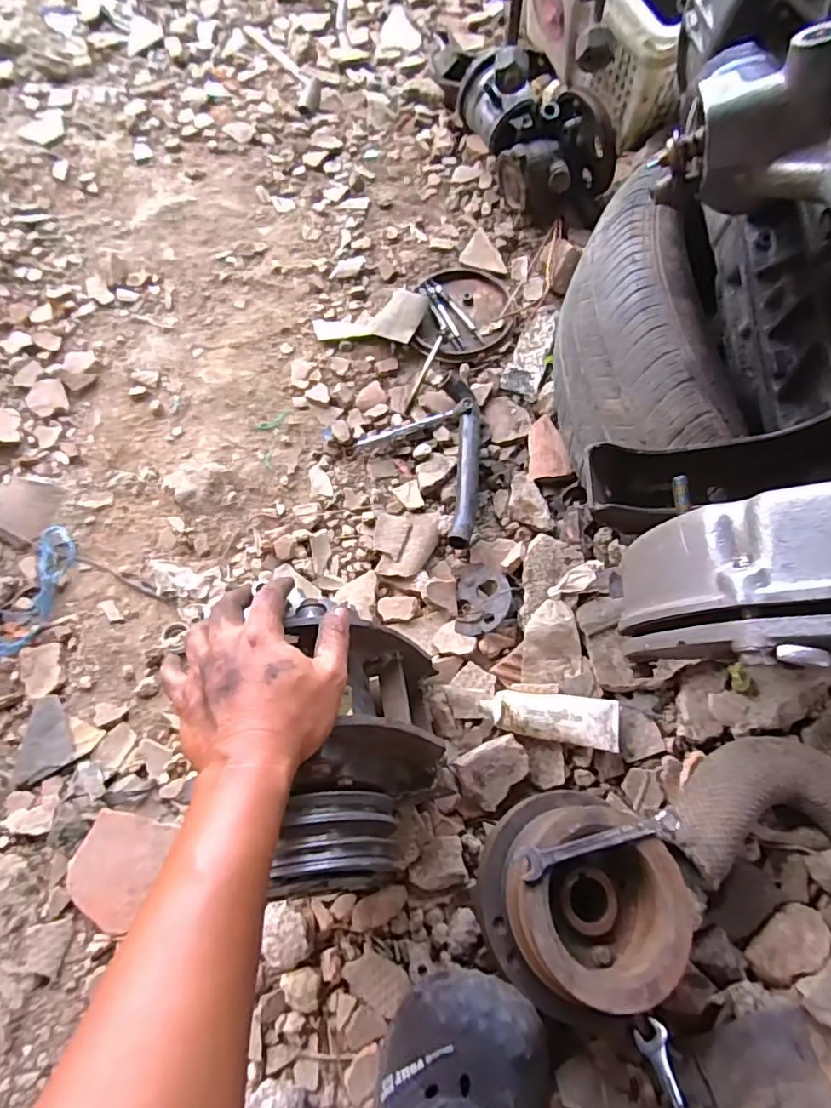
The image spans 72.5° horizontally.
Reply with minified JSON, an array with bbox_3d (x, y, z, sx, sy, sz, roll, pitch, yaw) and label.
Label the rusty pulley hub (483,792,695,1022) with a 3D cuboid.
[{"bbox_3d":[0.126,0.266,0.442,0.139,0.087,0.141,0,66,-1],"label":"rusty pulley hub"}]

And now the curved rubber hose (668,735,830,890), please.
[{"bbox_3d":[0.310,0.216,0.482,0.206,0.066,0.112,2,66,0],"label":"curved rubber hose"}]

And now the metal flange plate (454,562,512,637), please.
[{"bbox_3d":[0.069,0.045,0.578,0.056,0.007,0.074,-7,65,19],"label":"metal flange plate"}]

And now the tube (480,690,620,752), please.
[{"bbox_3d":[0.126,0.153,0.529,0.126,0.023,0.042,7,68,0],"label":"tube"}]

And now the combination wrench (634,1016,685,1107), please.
[{"bbox_3d":[0.210,0.439,0.433,0.024,0.009,0.145,-22,79,-3],"label":"combination wrench"}]

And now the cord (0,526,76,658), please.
[{"bbox_3d":[-0.398,0.040,0.588,0.067,0.012,0.139,28,70,8],"label":"cord"}]

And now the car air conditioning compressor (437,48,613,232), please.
[{"bbox_3d":[0.146,-0.559,0.754,0.114,0.128,0.250,-31,73,-14],"label":"car air conditioning compressor"}]

